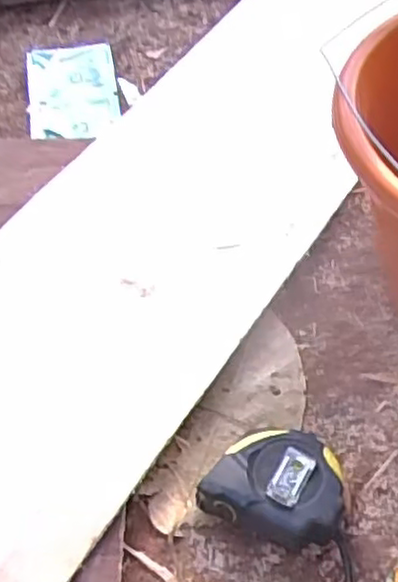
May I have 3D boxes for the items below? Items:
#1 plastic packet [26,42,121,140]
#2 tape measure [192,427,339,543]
[{"bbox_3d":[-0.122,-0.193,0.681,0.084,0.020,0.124,-10,54,-5],"label":"plastic packet"},{"bbox_3d":[0.046,0.118,0.435,0.080,0.040,0.063,13,55,12],"label":"tape measure"}]

